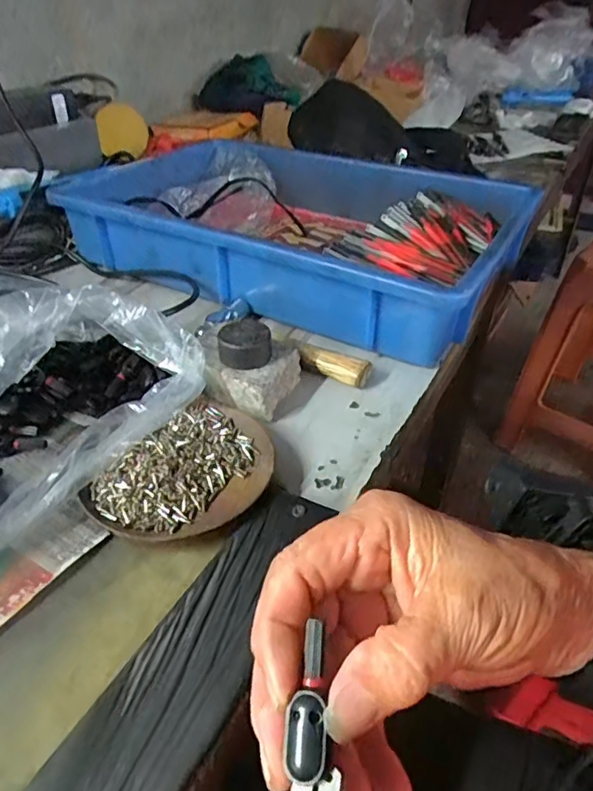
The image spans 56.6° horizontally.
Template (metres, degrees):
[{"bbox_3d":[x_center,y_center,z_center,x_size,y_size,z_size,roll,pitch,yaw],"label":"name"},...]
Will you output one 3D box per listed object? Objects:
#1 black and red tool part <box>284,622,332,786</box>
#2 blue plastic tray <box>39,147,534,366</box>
[{"bbox_3d":[0.005,0.090,0.162,0.011,0.006,0.040,6,58,1],"label":"black and red tool part"},{"bbox_3d":[-0.004,-0.180,0.581,0.436,0.084,0.293,18,41,23],"label":"blue plastic tray"}]

